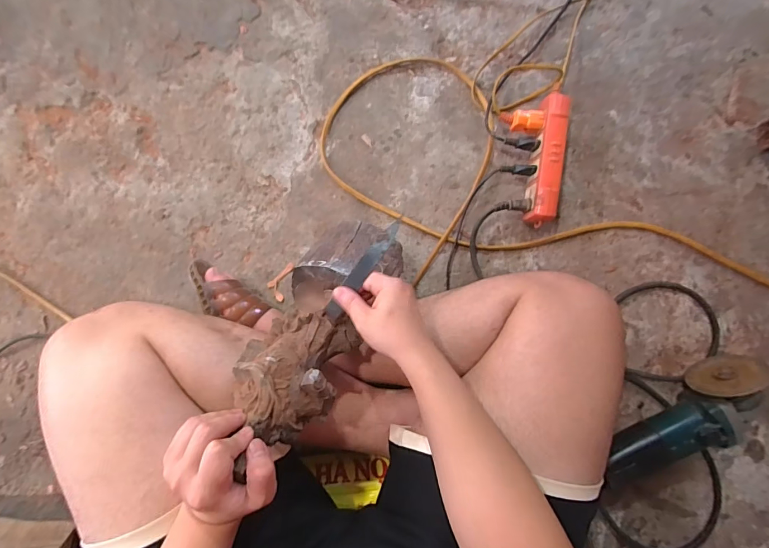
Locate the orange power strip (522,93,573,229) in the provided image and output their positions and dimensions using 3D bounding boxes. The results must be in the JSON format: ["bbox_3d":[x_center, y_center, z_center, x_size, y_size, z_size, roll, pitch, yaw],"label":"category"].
[{"bbox_3d":[0.253,-0.175,0.610,0.038,0.063,0.193,7,85,2],"label":"orange power strip"}]

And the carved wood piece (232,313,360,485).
[{"bbox_3d":[-0.103,0.105,0.425,0.103,0.075,0.150,7,46,20],"label":"carved wood piece"}]

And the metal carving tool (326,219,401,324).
[{"bbox_3d":[-0.026,-0.001,0.437,0.021,0.011,0.145,39,116,4],"label":"metal carving tool"}]

